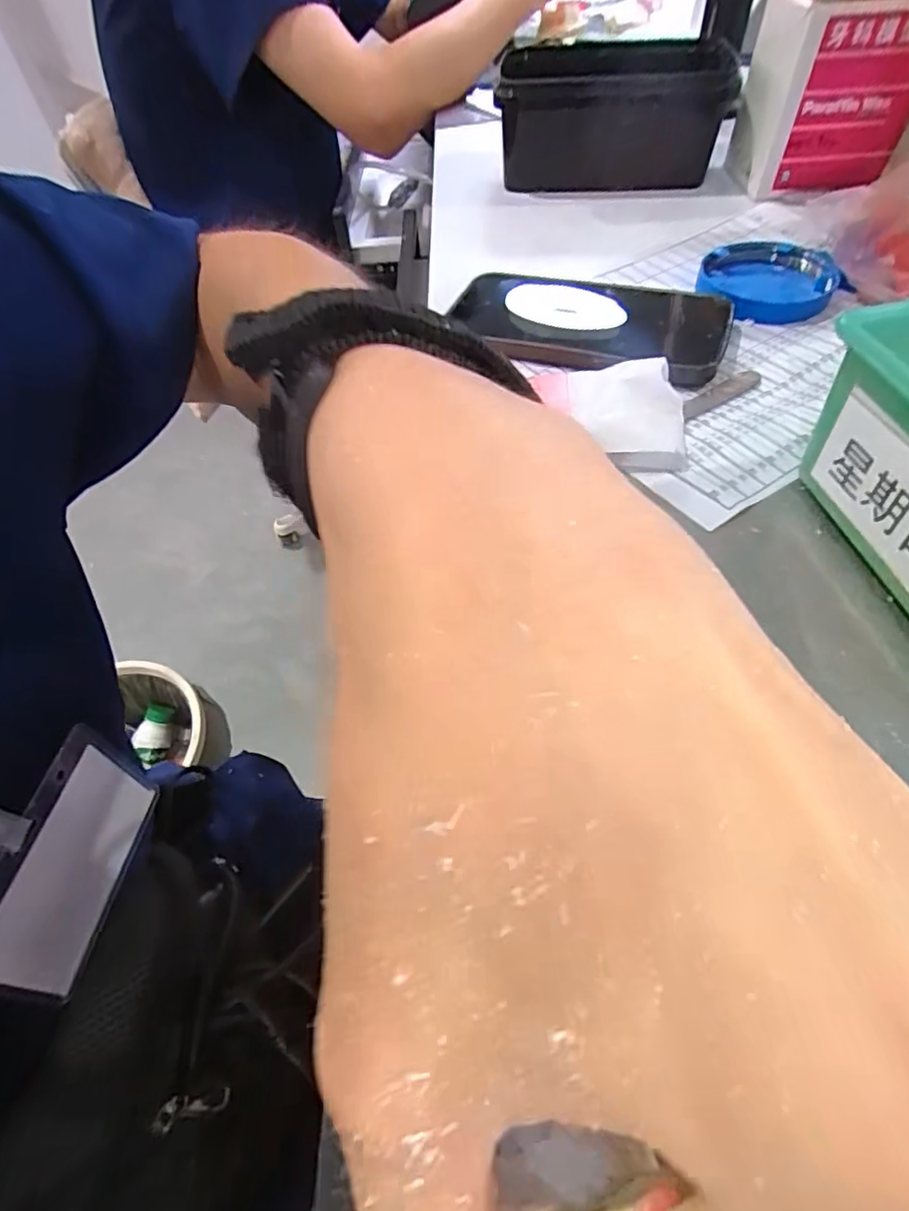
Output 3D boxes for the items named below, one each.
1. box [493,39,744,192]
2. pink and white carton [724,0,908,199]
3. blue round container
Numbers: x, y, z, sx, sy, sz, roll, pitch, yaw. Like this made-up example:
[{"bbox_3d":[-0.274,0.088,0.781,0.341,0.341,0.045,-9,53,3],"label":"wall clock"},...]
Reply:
[{"bbox_3d":[0.132,-0.428,0.482,0.178,0.080,0.136,5,55,7],"label":"box"},{"bbox_3d":[0.276,-0.387,0.415,0.107,0.125,0.098,-1,54,3],"label":"pink and white carton"},{"bbox_3d":[0.195,-0.205,0.354,0.077,0.016,0.076,-2,54,2],"label":"blue round container"}]

